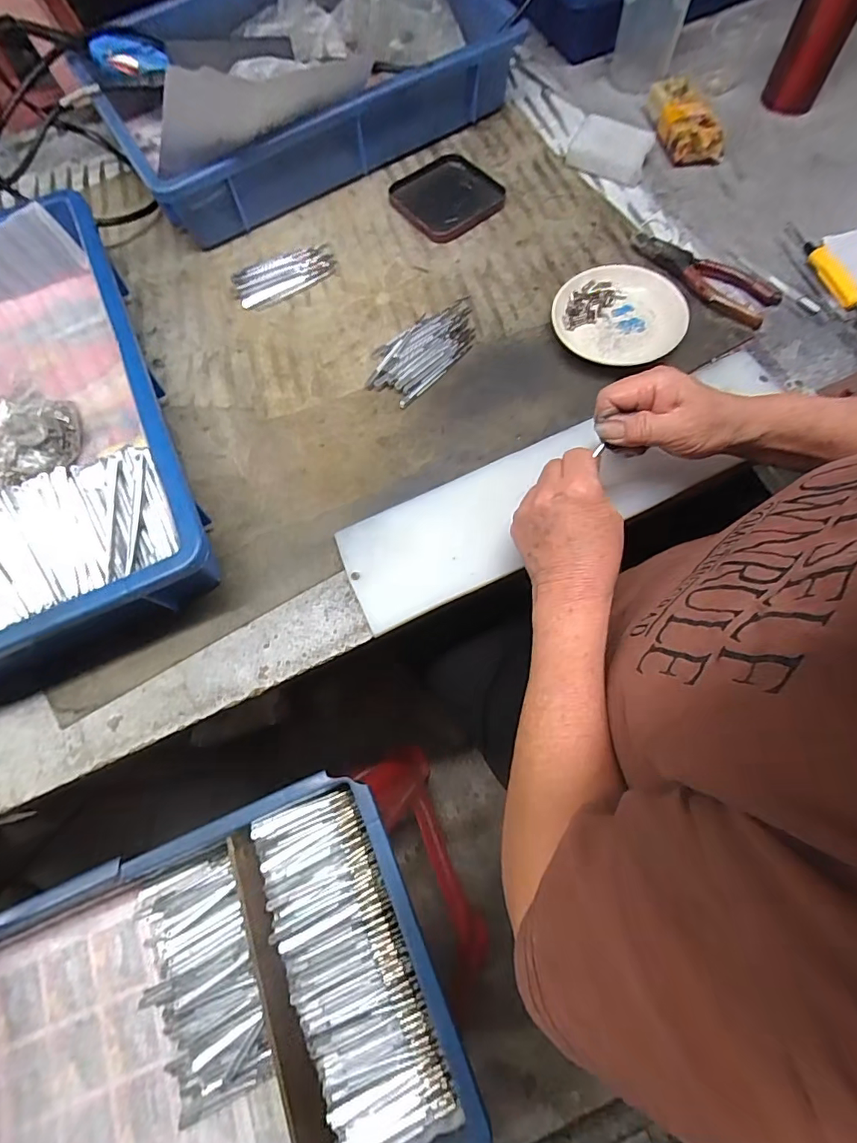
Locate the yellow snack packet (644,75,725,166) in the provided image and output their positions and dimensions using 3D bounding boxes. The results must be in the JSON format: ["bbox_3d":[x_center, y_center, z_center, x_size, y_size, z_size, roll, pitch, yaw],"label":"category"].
[{"bbox_3d":[0.274,-0.487,0.538,0.063,0.030,0.098,-11,69,-4],"label":"yellow snack packet"}]

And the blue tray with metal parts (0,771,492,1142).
[{"bbox_3d":[-0.205,0.387,0.416,0.429,0.088,0.288,-22,70,-8],"label":"blue tray with metal parts"}]

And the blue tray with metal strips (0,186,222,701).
[{"bbox_3d":[-0.371,-0.118,0.421,0.282,0.087,0.426,-25,71,-6],"label":"blue tray with metal strips"}]

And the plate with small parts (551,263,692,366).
[{"bbox_3d":[0.184,-0.244,0.472,0.120,0.019,0.108,-32,72,-9],"label":"plate with small parts"}]

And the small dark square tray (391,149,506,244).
[{"bbox_3d":[0.024,-0.424,0.561,0.108,0.016,0.107,-34,72,-9],"label":"small dark square tray"}]

